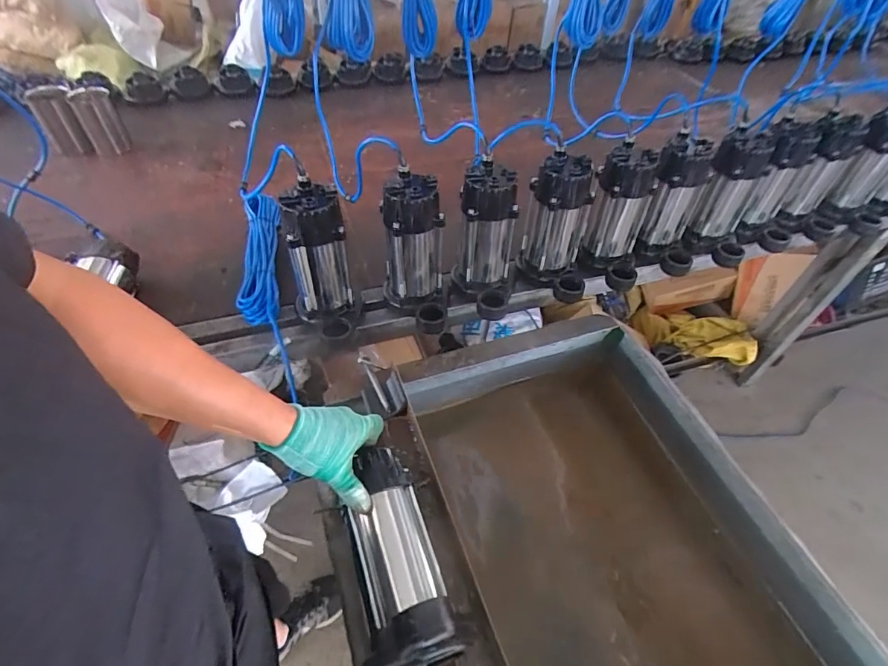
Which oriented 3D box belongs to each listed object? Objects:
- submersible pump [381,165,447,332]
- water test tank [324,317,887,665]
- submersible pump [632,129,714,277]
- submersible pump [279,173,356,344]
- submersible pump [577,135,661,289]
[{"bbox_3d":[-0.053,-0.135,0.789,0.111,0.249,0.183,-3,49,-6],"label":"submersible pump"},{"bbox_3d":[0.182,0.362,0.648,0.587,0.264,0.771,-14,51,-15],"label":"water test tank"},{"bbox_3d":[0.461,-0.244,0.900,0.131,0.230,0.124,20,51,13],"label":"submersible pump"},{"bbox_3d":[-0.200,-0.107,0.734,0.104,0.216,0.148,-15,51,-16],"label":"submersible pump"},{"bbox_3d":[0.336,-0.219,0.866,0.125,0.230,0.120,14,50,9],"label":"submersible pump"}]

